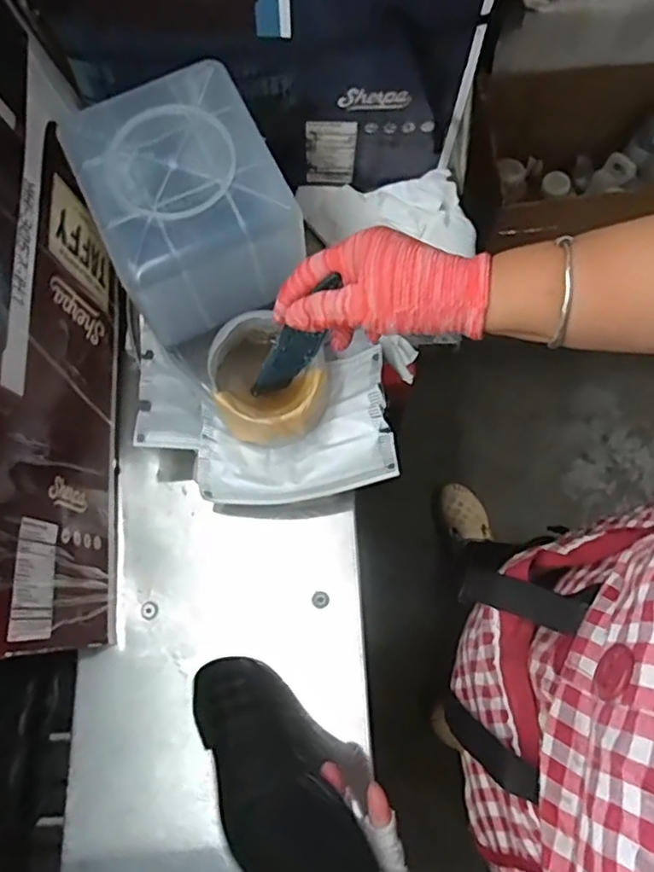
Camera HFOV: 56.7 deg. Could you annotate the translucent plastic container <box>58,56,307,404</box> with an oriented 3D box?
[{"bbox_3d":[-0.102,-0.163,0.476,0.129,0.148,0.148,-26,71,-8],"label":"translucent plastic container"}]

